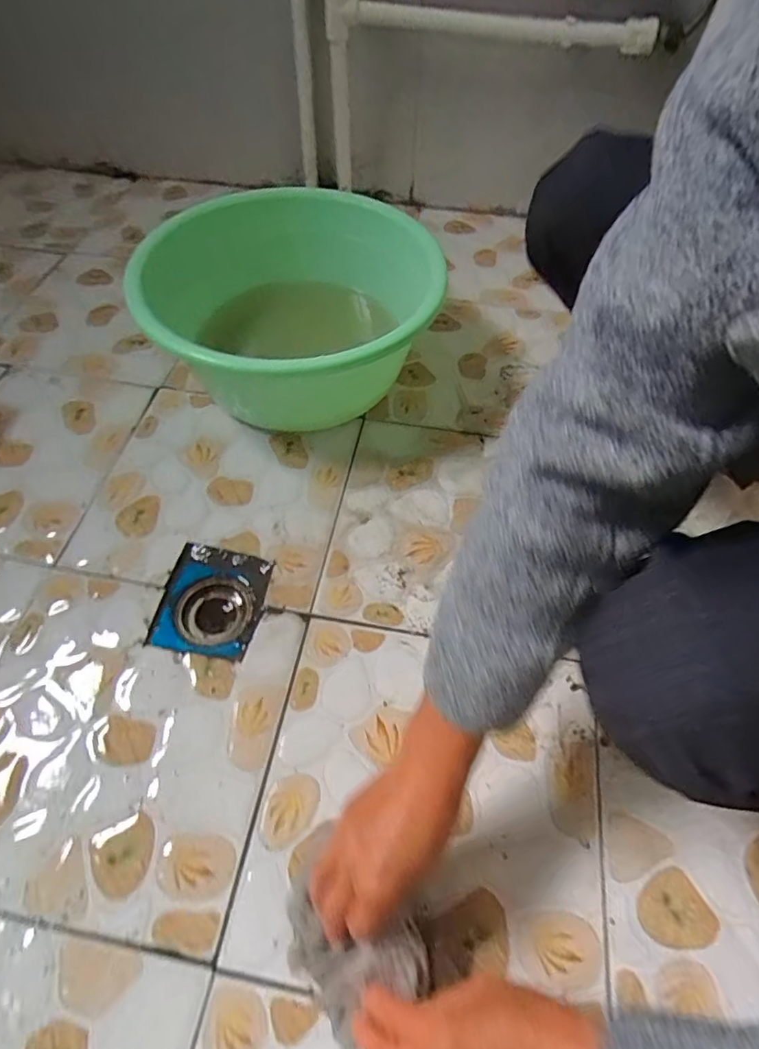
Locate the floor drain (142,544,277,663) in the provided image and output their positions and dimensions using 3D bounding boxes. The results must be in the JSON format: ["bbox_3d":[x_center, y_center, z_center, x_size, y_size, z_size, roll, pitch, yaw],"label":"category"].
[{"bbox_3d":[-0.187,0.090,0.600,0.115,0.035,0.127,6,56,4],"label":"floor drain"}]

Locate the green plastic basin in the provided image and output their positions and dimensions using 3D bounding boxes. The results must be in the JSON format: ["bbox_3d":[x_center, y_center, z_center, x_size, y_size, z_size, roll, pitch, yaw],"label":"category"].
[{"bbox_3d":[-0.123,-0.274,0.740,0.373,0.221,0.373,1,56,0],"label":"green plastic basin"}]

